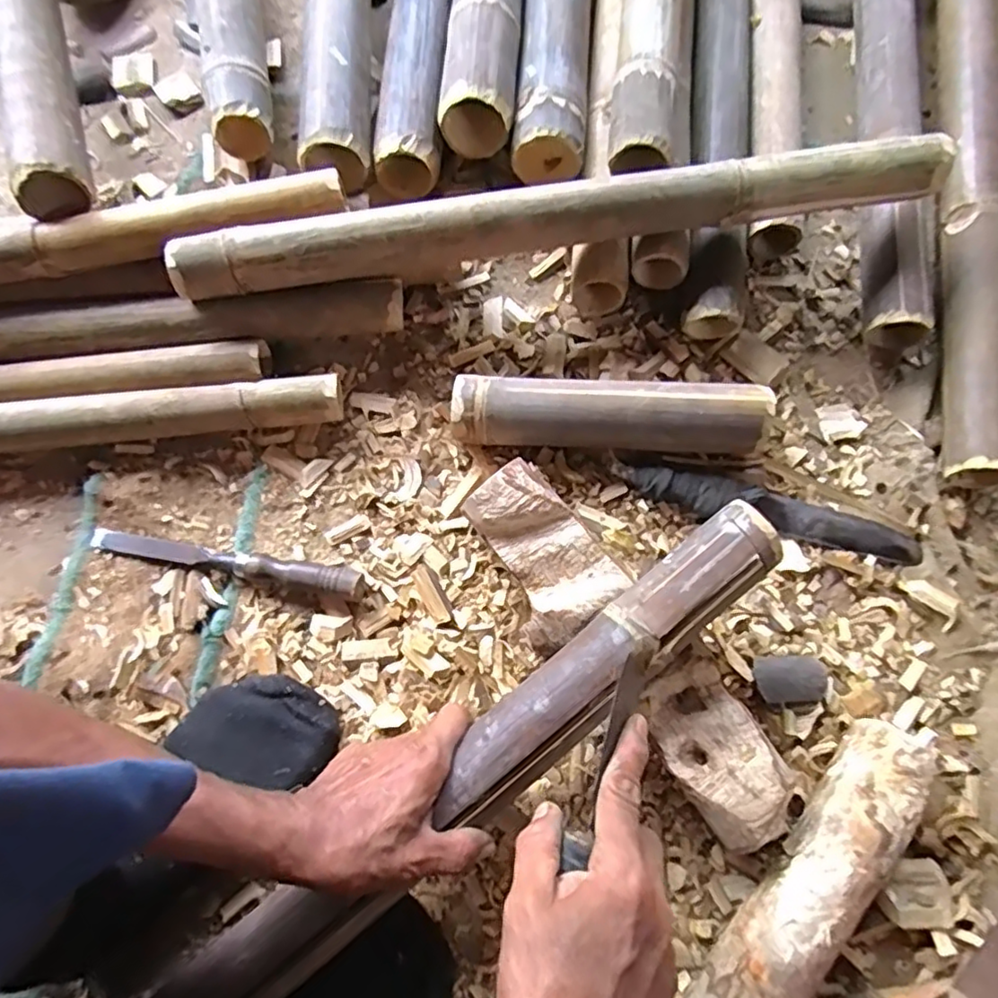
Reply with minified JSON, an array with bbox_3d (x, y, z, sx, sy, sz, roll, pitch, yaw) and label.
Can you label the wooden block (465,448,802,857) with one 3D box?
[{"bbox_3d":[0.094,0.116,0.500,0.084,0.059,0.330,-39,79,-10],"label":"wooden block"}]

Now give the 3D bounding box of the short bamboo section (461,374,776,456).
[{"bbox_3d":[0.095,-0.072,0.551,0.270,0.063,0.057,3,75,0],"label":"short bamboo section"}]

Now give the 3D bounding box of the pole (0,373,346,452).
[{"bbox_3d":[-0.463,-0.059,0.556,0.641,0.050,0.055,-7,75,-2],"label":"pole"}]

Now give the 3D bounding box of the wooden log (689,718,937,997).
[{"bbox_3d":[0.207,0.304,0.452,0.056,0.062,0.319,38,78,9],"label":"wooden log"}]

